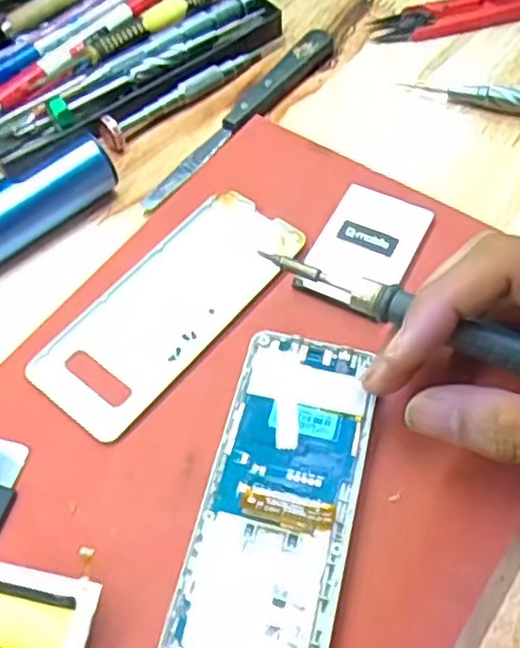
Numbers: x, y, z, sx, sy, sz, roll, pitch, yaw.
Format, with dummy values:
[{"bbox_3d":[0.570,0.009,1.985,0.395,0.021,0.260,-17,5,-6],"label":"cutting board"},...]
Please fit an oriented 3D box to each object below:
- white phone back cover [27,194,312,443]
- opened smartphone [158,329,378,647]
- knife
[{"bbox_3d":[-0.037,-0.009,0.284,0.051,0.007,0.120,34,66,19],"label":"white phone back cover"},{"bbox_3d":[0.007,0.058,0.237,0.051,0.004,0.120,11,60,8],"label":"opened smartphone"},{"bbox_3d":[-0.011,-0.107,0.348,0.019,0.016,0.142,37,67,20],"label":"knife"}]

